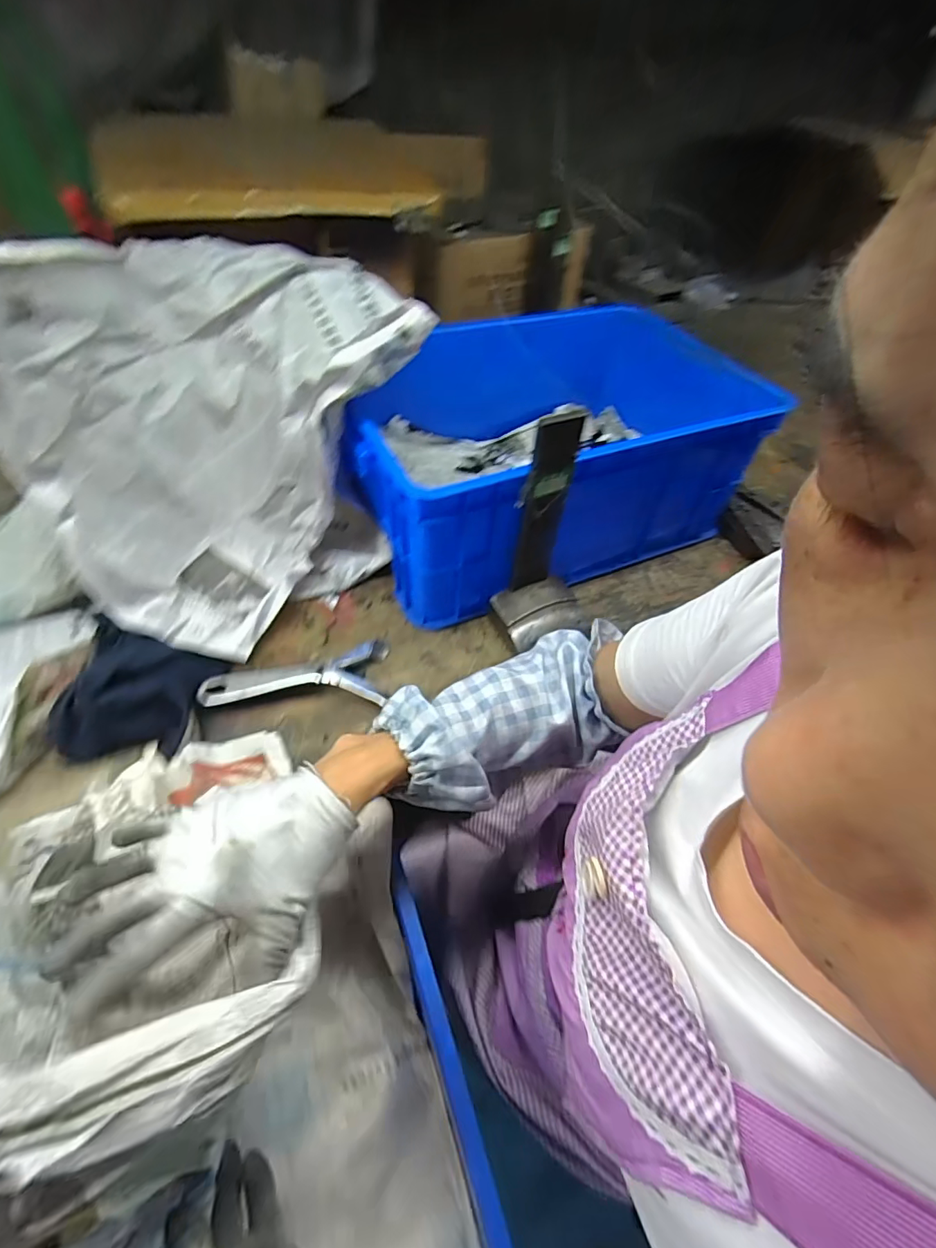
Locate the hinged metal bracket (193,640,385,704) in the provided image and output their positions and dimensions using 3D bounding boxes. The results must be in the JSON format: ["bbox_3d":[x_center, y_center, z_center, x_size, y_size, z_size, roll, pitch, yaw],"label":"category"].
[{"bbox_3d":[-0.185,0.053,0.547,0.186,0.027,0.077,0,51,-5],"label":"hinged metal bracket"}]

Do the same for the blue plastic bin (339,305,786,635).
[{"bbox_3d":[0.136,-0.277,0.714,0.632,0.211,0.375,-21,56,-20],"label":"blue plastic bin"}]

